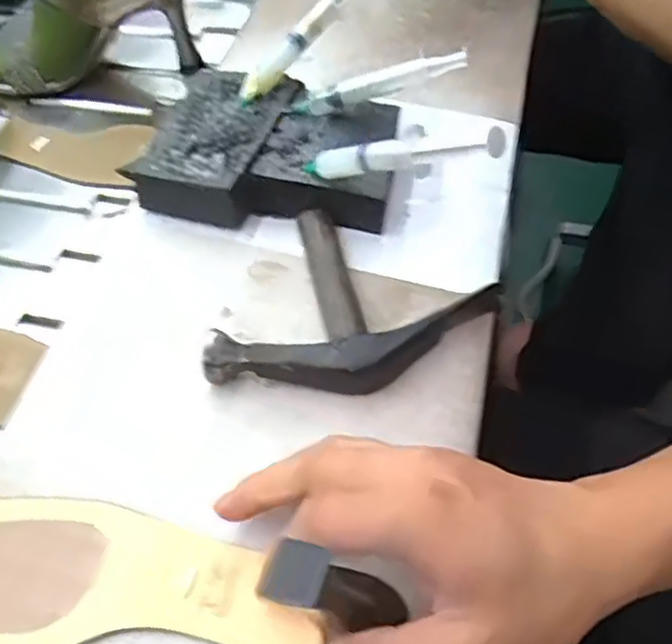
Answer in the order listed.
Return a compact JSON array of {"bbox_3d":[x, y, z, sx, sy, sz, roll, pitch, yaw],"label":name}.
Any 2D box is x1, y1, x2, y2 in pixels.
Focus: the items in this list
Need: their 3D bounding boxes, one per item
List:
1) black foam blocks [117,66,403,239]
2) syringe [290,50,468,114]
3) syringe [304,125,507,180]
[{"bbox_3d":[-0.043,-0.119,0.495,0.163,0.040,0.122,6,52,8],"label":"black foam blocks"},{"bbox_3d":[0.027,-0.160,0.477,0.118,0.019,0.013,-11,49,22],"label":"syringe"},{"bbox_3d":[0.032,-0.092,0.402,0.142,0.022,0.012,7,45,48],"label":"syringe"}]

